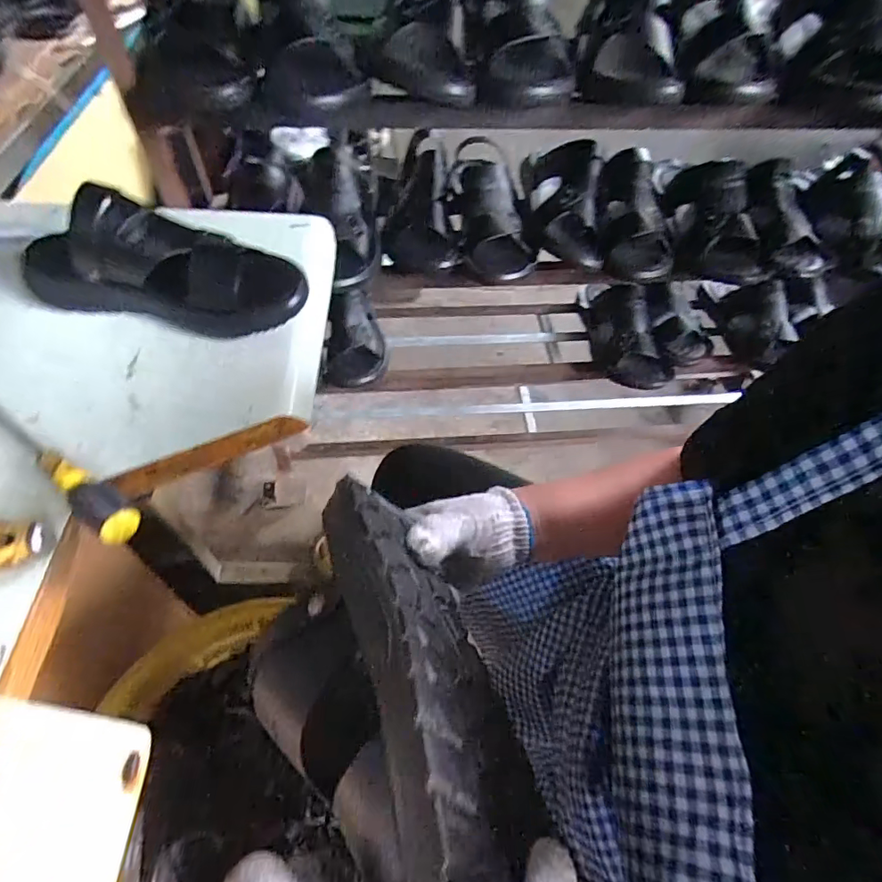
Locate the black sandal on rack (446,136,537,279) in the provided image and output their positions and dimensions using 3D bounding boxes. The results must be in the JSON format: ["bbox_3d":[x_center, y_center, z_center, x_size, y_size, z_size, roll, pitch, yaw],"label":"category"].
[{"bbox_3d":[0.076,-0.339,0.727,0.108,0.109,0.239,-2,56,-6],"label":"black sandal on rack"}]

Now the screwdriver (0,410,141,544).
[{"bbox_3d":[-0.330,0.004,0.401,0.251,0.025,0.029,31,59,17],"label":"screwdriver"}]

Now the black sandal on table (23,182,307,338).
[{"bbox_3d":[-0.264,-0.170,0.473,0.270,0.106,0.083,5,55,0],"label":"black sandal on table"}]

